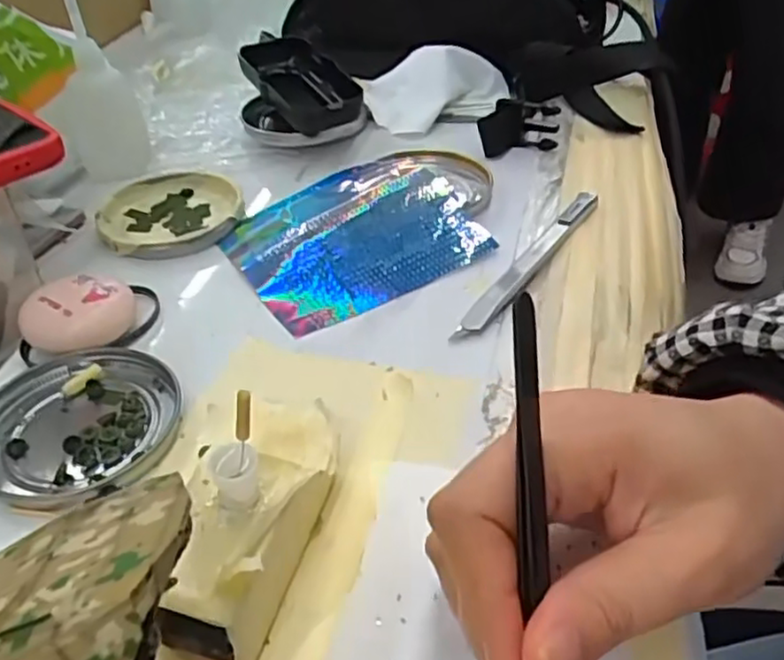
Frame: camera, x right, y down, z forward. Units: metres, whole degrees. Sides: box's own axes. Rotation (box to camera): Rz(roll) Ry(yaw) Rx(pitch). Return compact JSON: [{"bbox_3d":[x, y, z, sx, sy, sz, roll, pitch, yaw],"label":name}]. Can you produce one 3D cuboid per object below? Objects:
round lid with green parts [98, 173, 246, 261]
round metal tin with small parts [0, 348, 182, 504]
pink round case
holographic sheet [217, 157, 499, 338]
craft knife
[{"bbox_3d":[-0.129,-0.070,0.408,0.078,0.009,0.082,-1,40,1],"label":"round lid with green parts"},{"bbox_3d":[-0.128,0.037,0.282,0.078,0.008,0.075,-2,40,0],"label":"round metal tin with small parts"},{"bbox_3d":[-0.141,-0.006,0.319,0.047,0.023,0.035,-26,46,-26],"label":"pink round case"},{"bbox_3d":[-0.022,-0.056,0.382,0.126,0.015,0.110,-24,45,-24],"label":"holographic sheet"},{"bbox_3d":[0.071,-0.035,0.355,0.013,0.010,0.134,24,47,28],"label":"craft knife"}]

